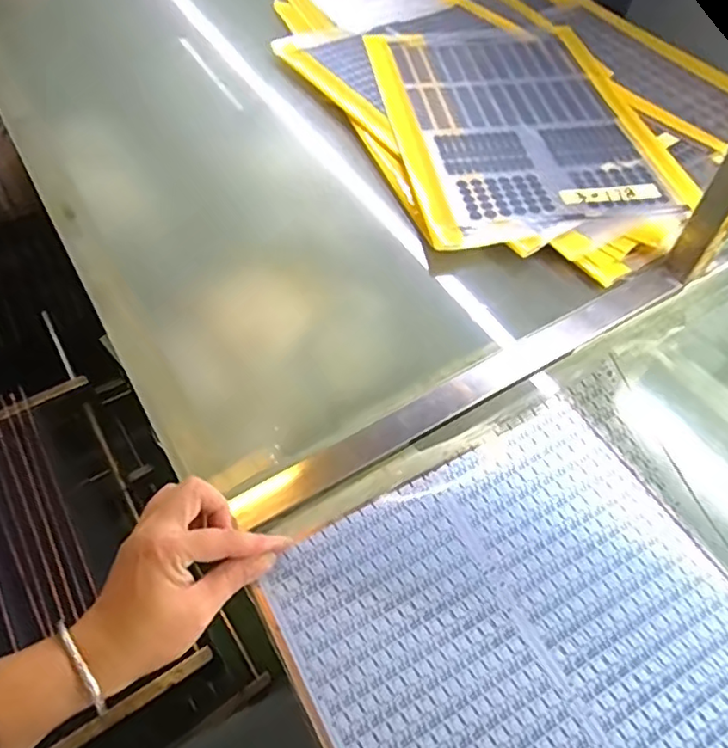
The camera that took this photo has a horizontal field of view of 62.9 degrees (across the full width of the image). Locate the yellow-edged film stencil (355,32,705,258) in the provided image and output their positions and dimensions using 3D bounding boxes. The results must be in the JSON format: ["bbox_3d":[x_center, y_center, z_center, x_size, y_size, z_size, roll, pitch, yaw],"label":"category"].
[{"bbox_3d":[0.184,-0.313,0.723,0.301,0.012,0.413,-8,55,-7],"label":"yellow-edged film stencil"}]

